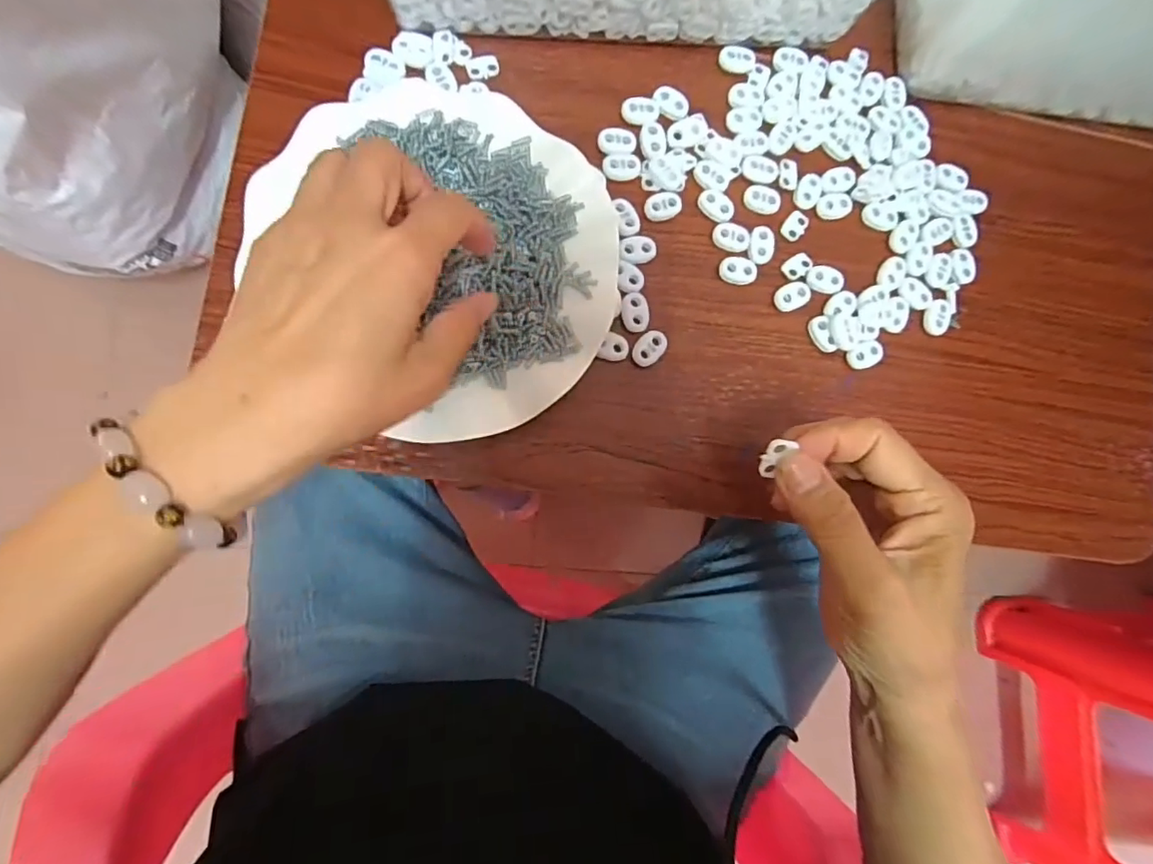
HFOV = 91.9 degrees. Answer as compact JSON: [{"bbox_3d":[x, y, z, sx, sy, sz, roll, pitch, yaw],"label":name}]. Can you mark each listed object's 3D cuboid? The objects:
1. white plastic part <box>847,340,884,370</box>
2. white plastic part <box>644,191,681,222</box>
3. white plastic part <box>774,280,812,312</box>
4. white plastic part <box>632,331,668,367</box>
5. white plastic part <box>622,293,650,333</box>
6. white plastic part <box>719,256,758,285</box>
[{"bbox_3d":[0.174,-0.046,0.333,0.021,0.006,0.015,-18,88,-9],"label":"white plastic part"},{"bbox_3d":[0.051,-0.133,0.327,0.023,0.004,0.015,-11,87,-9],"label":"white plastic part"},{"bbox_3d":[0.130,-0.081,0.334,0.023,0.005,0.015,-31,90,-10],"label":"white plastic part"},{"bbox_3d":[0.042,-0.048,0.319,0.015,0.004,0.022,41,81,-3],"label":"white plastic part"},{"bbox_3d":[0.034,-0.068,0.318,0.015,0.004,0.022,-7,86,-9],"label":"white plastic part"},{"bbox_3d":[0.096,-0.096,0.331,0.022,0.004,0.016,4,84,-8],"label":"white plastic part"}]

